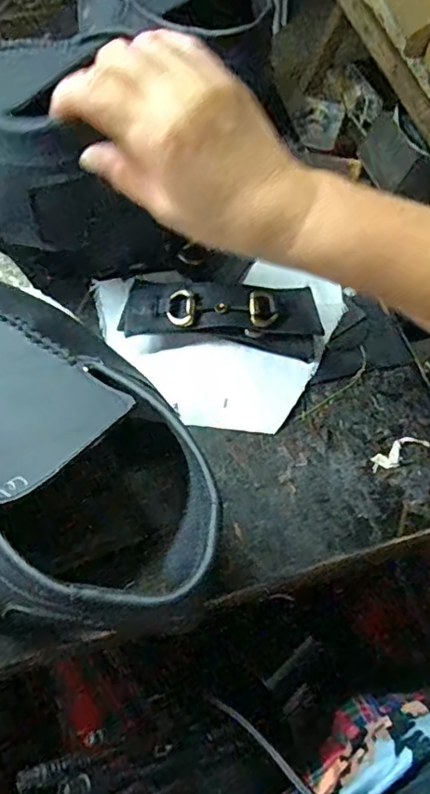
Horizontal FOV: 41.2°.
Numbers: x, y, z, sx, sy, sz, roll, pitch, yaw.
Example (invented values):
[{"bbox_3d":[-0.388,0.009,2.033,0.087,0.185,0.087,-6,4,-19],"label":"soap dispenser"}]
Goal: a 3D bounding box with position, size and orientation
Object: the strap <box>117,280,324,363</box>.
[{"bbox_3d":[0.005,-0.056,0.390,0.132,0.021,0.040,5,63,-1],"label":"strap"}]

